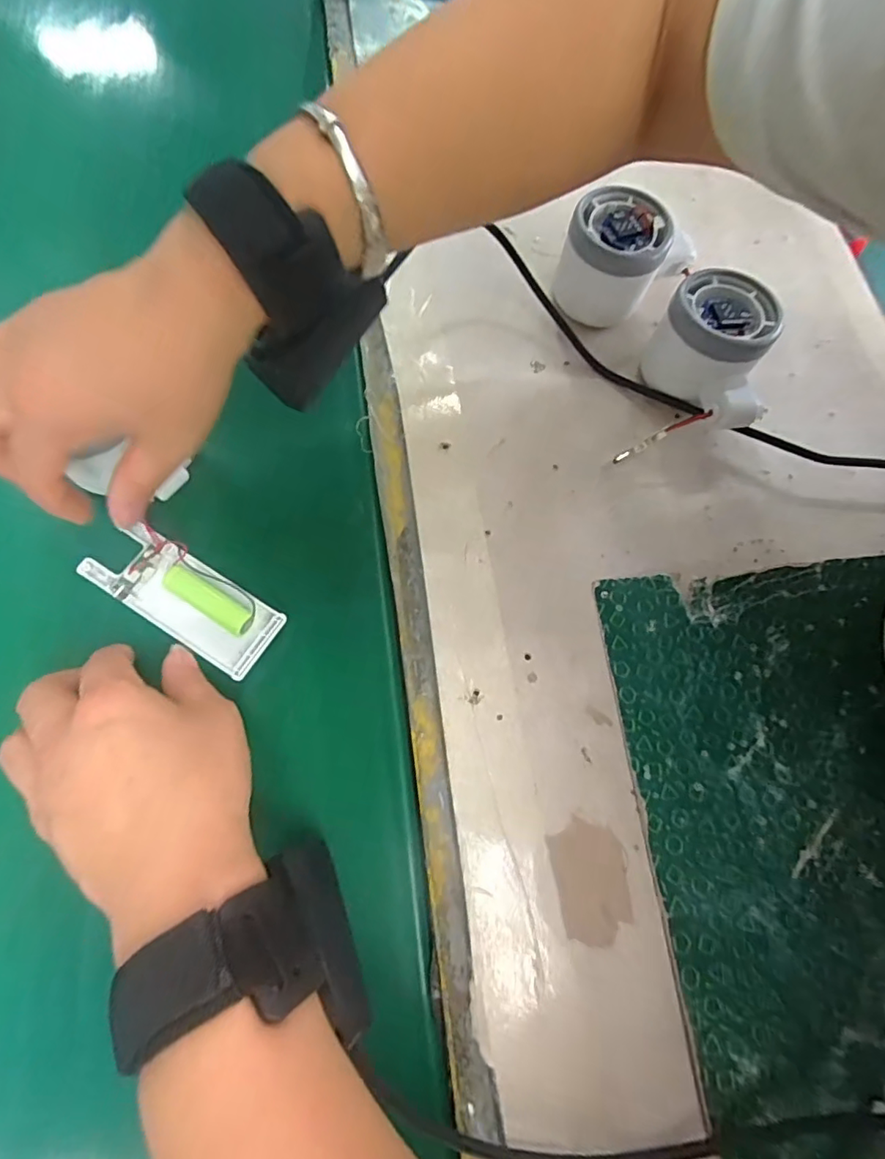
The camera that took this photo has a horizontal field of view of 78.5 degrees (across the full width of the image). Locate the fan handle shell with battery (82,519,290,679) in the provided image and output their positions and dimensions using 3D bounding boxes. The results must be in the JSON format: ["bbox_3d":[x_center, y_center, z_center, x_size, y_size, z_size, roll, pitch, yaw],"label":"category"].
[{"bbox_3d":[-0.132,0.008,0.279,0.102,0.015,0.039,30,74,6],"label":"fan handle shell with battery"}]

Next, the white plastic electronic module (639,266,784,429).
[{"bbox_3d":[0.151,-0.127,0.309,0.063,0.051,0.074,22,72,5],"label":"white plastic electronic module"}]

